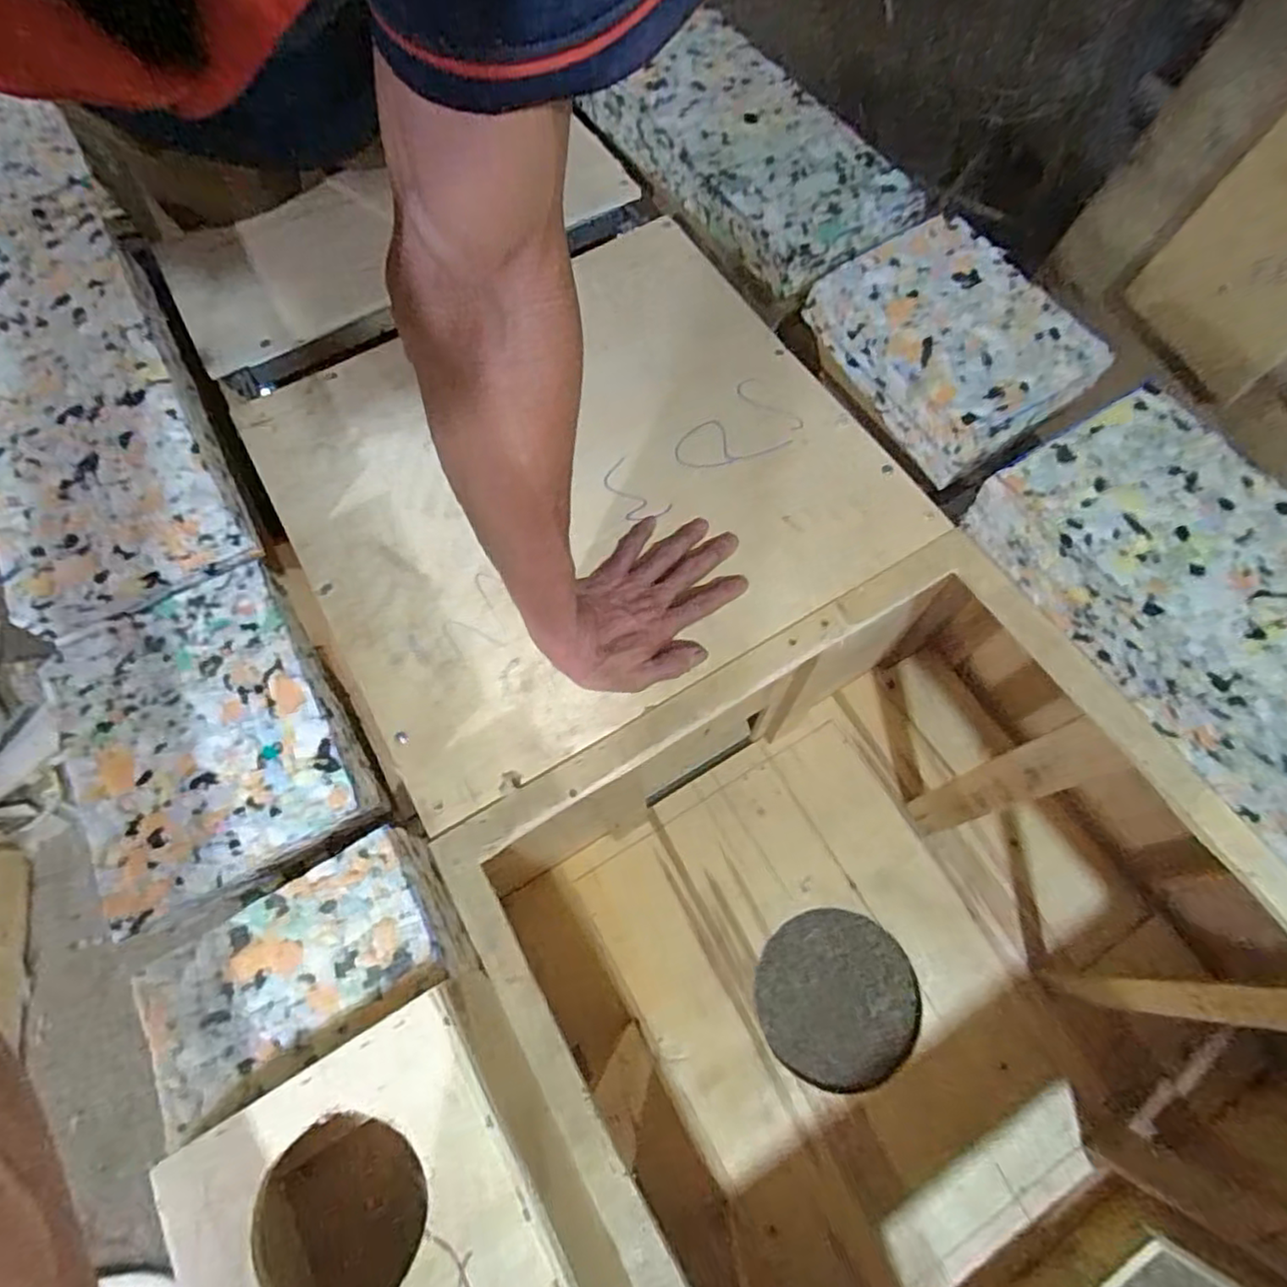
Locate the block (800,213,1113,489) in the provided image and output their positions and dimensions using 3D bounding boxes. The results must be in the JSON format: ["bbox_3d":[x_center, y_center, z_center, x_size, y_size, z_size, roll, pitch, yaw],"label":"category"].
[{"bbox_3d":[0.274,-0.271,0.612,0.163,0.076,0.218,-32,71,-11],"label":"block"}]

